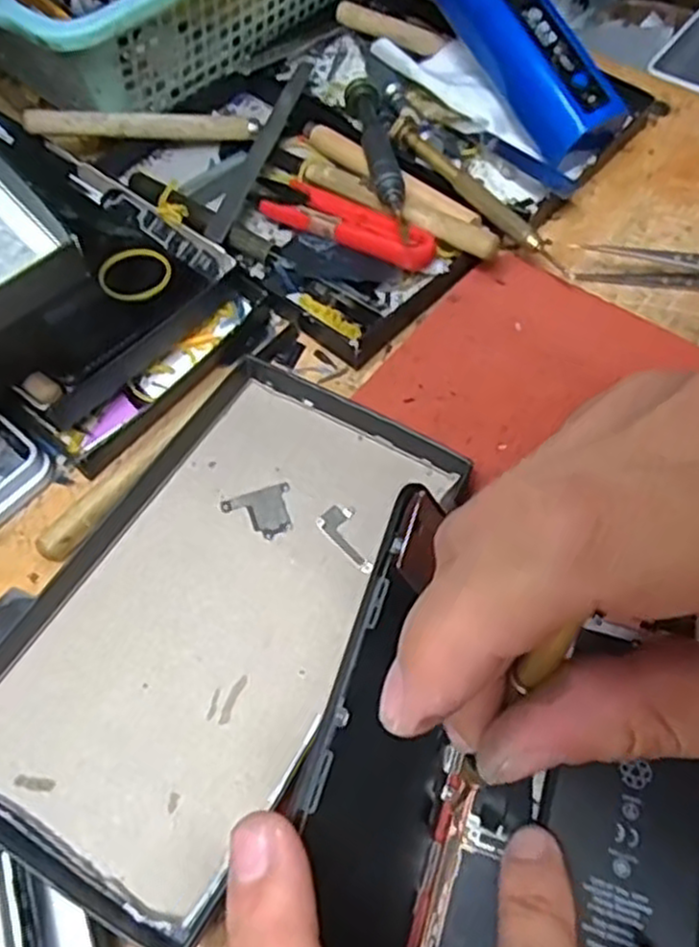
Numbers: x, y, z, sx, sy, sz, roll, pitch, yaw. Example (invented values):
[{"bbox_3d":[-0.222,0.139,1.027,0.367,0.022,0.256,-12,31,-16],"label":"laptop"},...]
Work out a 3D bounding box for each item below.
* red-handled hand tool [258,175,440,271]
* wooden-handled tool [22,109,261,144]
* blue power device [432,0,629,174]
[{"bbox_3d":[-0.004,-0.110,0.325,0.092,0.014,0.025,29,66,16],"label":"red-handled hand tool"},{"bbox_3d":[-0.094,-0.161,0.350,0.103,0.009,0.009,-3,61,-14],"label":"wooden-handled tool"},{"bbox_3d":[0.074,-0.199,0.338,0.027,0.035,0.127,-33,87,-15],"label":"blue power device"}]

